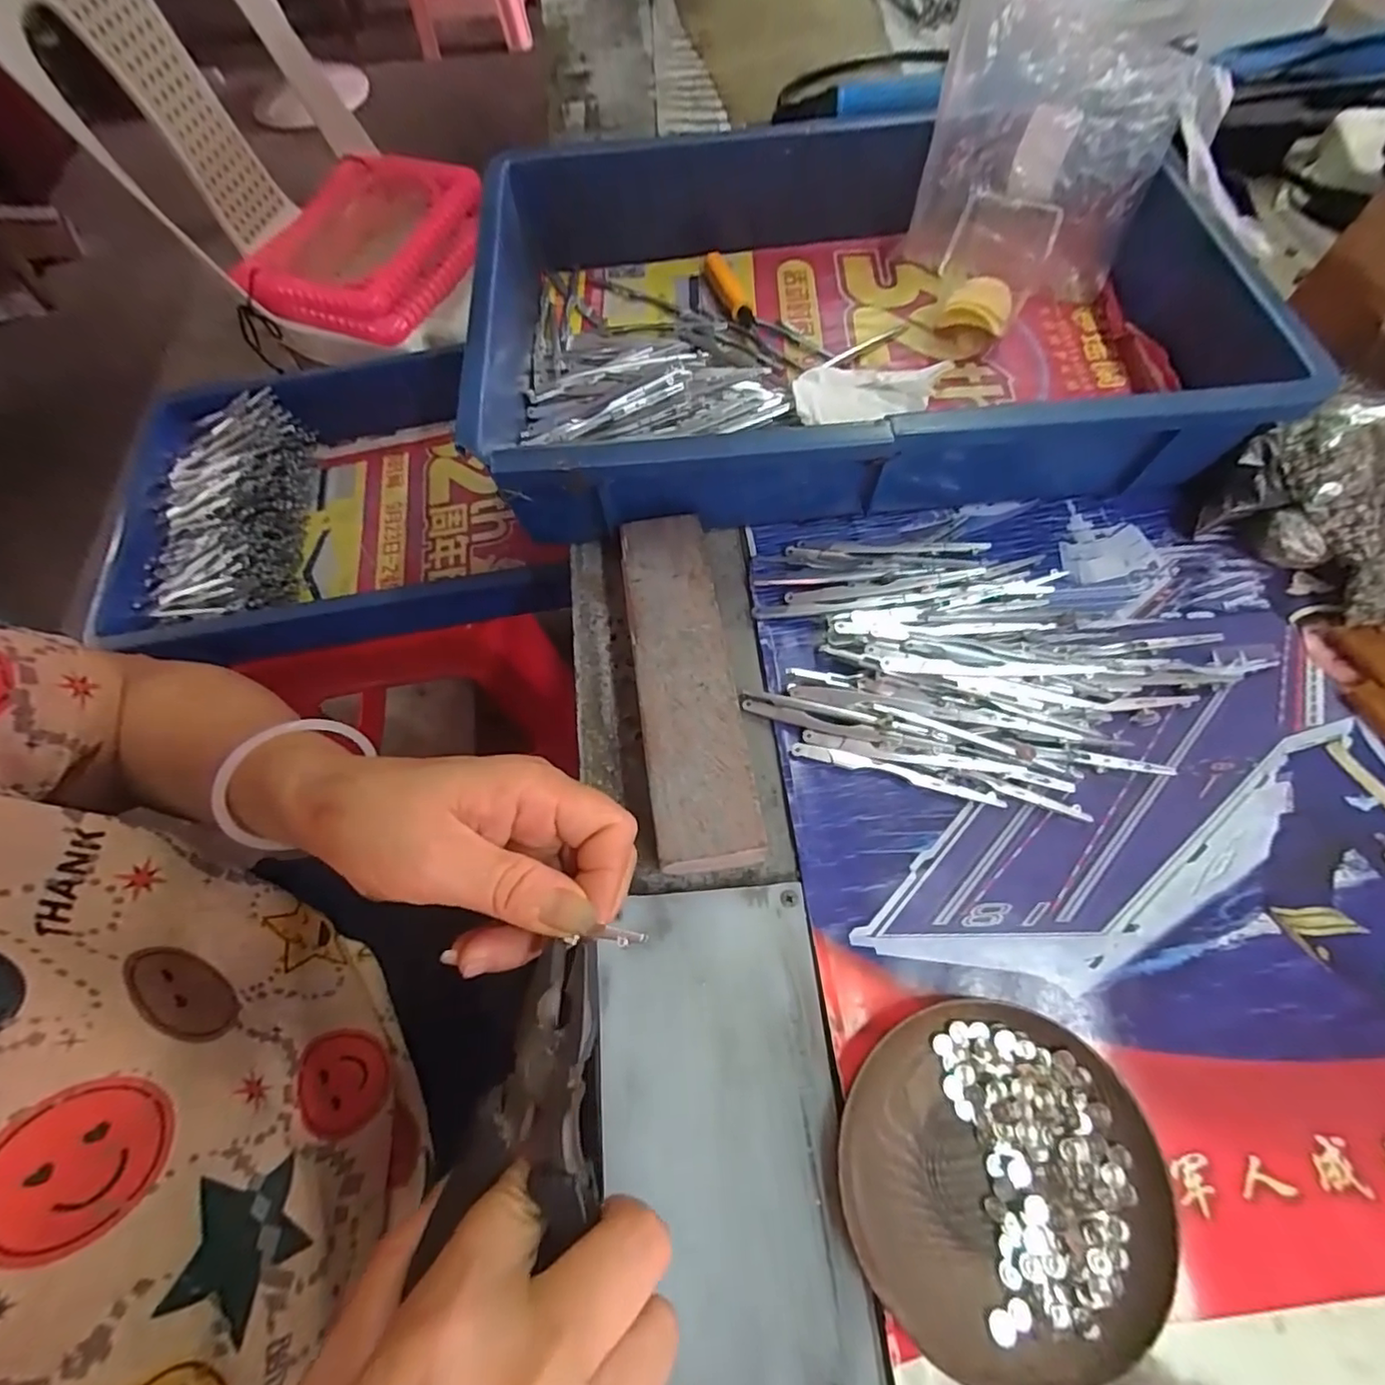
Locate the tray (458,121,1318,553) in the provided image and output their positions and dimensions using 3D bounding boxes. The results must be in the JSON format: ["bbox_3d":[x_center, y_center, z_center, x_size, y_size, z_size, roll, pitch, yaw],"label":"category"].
[{"bbox_3d":[0.086,-0.242,0.376,0.429,0.075,0.297,-5,67,1],"label":"tray"}]

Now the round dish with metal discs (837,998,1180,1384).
[{"bbox_3d":[0.115,0.182,0.226,0.116,0.017,0.111,-1,67,2],"label":"round dish with metal discs"}]

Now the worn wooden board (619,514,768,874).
[{"bbox_3d":[-0.004,-0.006,0.306,0.047,0.030,0.185,-9,67,-1],"label":"worn wooden board"}]

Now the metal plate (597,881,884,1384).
[{"bbox_3d":[0.013,0.181,0.234,0.091,0.006,0.195,-7,66,0],"label":"metal plate"}]

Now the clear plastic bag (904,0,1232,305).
[{"bbox_3d":[0.220,-0.338,0.384,0.153,0.132,0.033,27,41,3],"label":"clear plastic bag"}]

